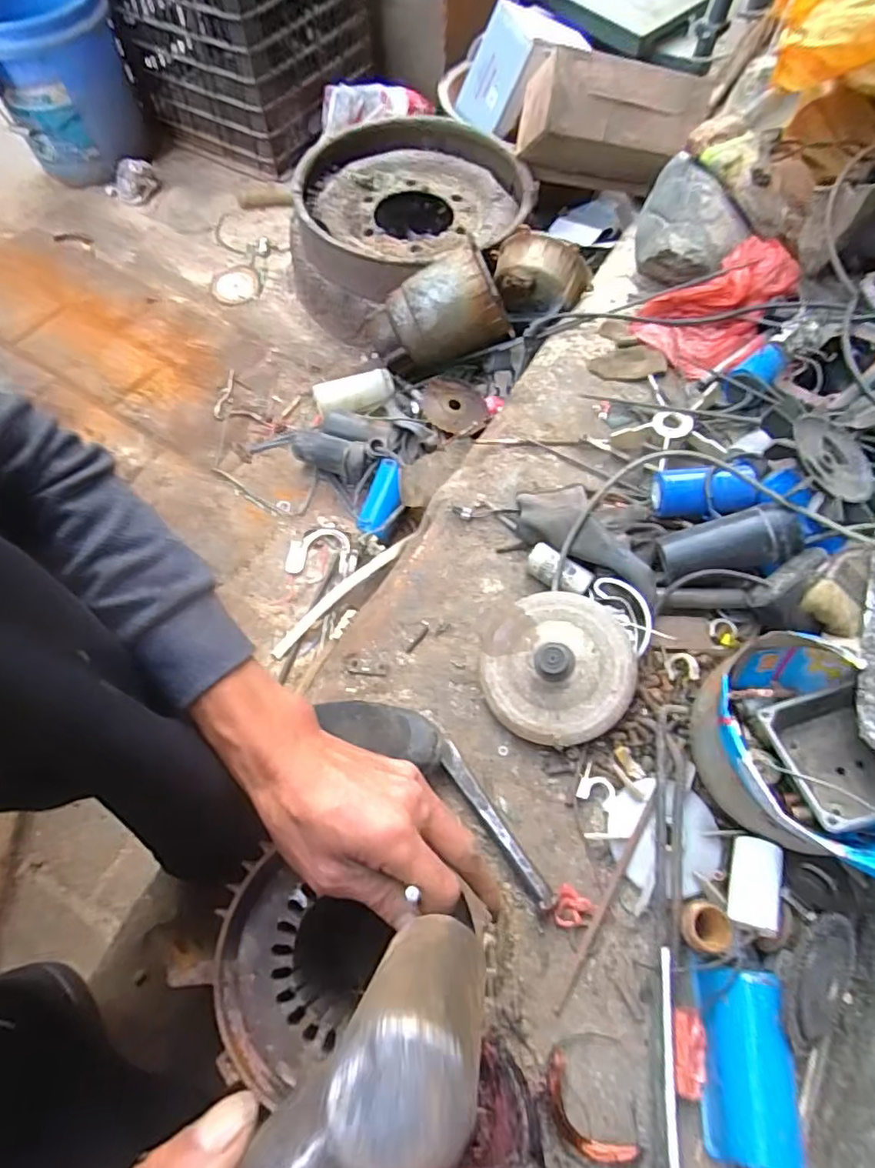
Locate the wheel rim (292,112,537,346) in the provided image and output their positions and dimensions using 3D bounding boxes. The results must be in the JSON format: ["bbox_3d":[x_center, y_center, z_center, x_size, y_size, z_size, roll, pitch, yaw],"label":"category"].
[{"bbox_3d":[-0.054,-0.622,1.041,0.395,0.169,0.418,-3,62,-4],"label":"wheel rim"}]

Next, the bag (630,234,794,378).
[{"bbox_3d":[0.360,-0.353,0.753,0.186,0.034,0.141,-40,67,9],"label":"bag"}]

